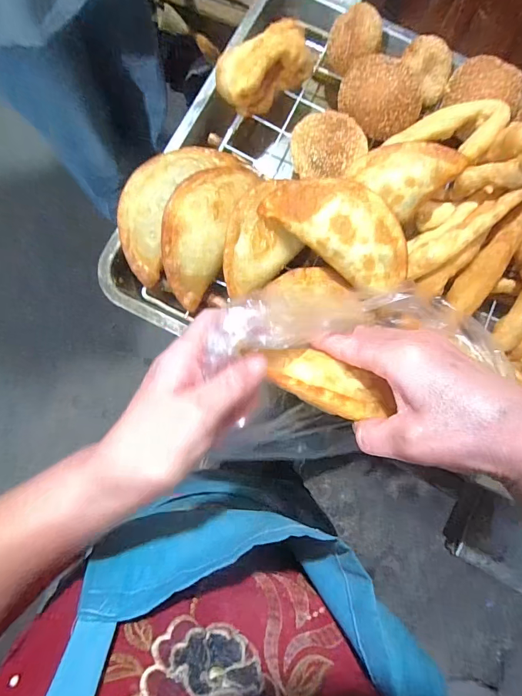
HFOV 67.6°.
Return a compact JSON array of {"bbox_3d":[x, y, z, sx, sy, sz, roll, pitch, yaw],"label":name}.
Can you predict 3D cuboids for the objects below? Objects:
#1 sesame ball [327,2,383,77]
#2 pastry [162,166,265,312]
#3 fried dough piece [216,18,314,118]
[{"bbox_3d":[0.093,-0.305,0.388,0.048,0.041,0.047,0,82,-3],"label":"sesame ball"},{"bbox_3d":[-0.054,-0.108,0.351,0.058,0.029,0.135,21,82,0],"label":"pastry"},{"bbox_3d":[0.003,-0.269,0.376,0.100,0.045,0.046,-41,86,-8],"label":"fried dough piece"}]

